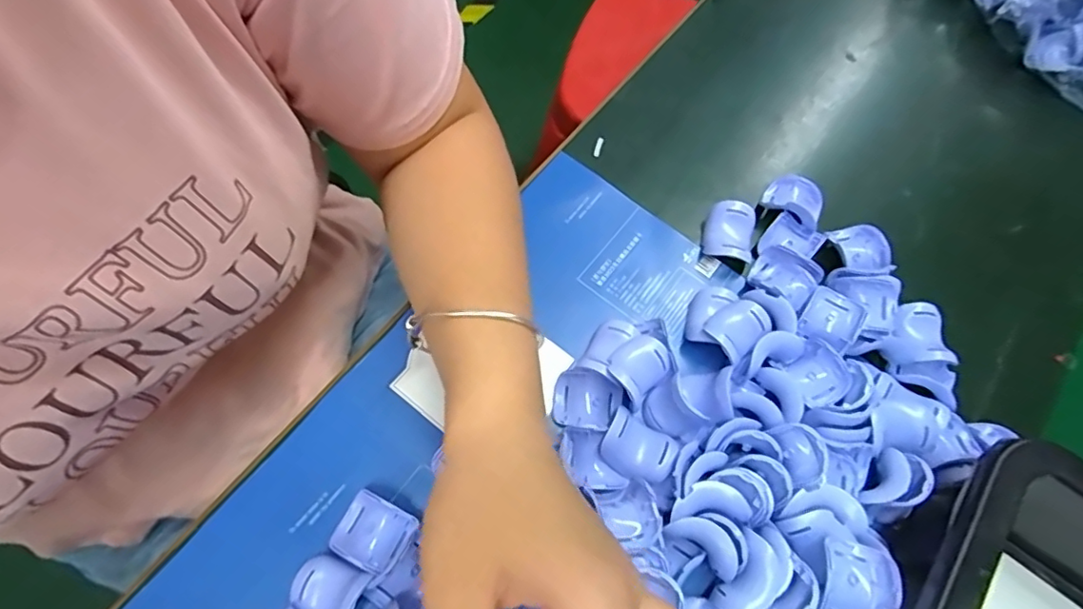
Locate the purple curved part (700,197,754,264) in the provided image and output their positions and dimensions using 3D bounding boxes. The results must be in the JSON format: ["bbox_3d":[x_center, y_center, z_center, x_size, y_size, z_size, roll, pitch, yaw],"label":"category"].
[{"bbox_3d":[0.116,-0.044,0.354,0.029,0.019,0.038,16,69,1],"label":"purple curved part"}]

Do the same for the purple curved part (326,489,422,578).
[{"bbox_3d":[-0.083,0.112,0.282,0.035,0.009,0.031,28,70,5],"label":"purple curved part"}]

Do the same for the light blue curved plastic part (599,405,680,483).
[{"bbox_3d":[0.050,0.076,0.297,0.037,0.015,0.031,28,70,5],"label":"light blue curved plastic part"}]

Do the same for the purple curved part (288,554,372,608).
[{"bbox_3d":[-0.100,0.135,0.268,0.034,0.013,0.028,23,69,3],"label":"purple curved part"}]

